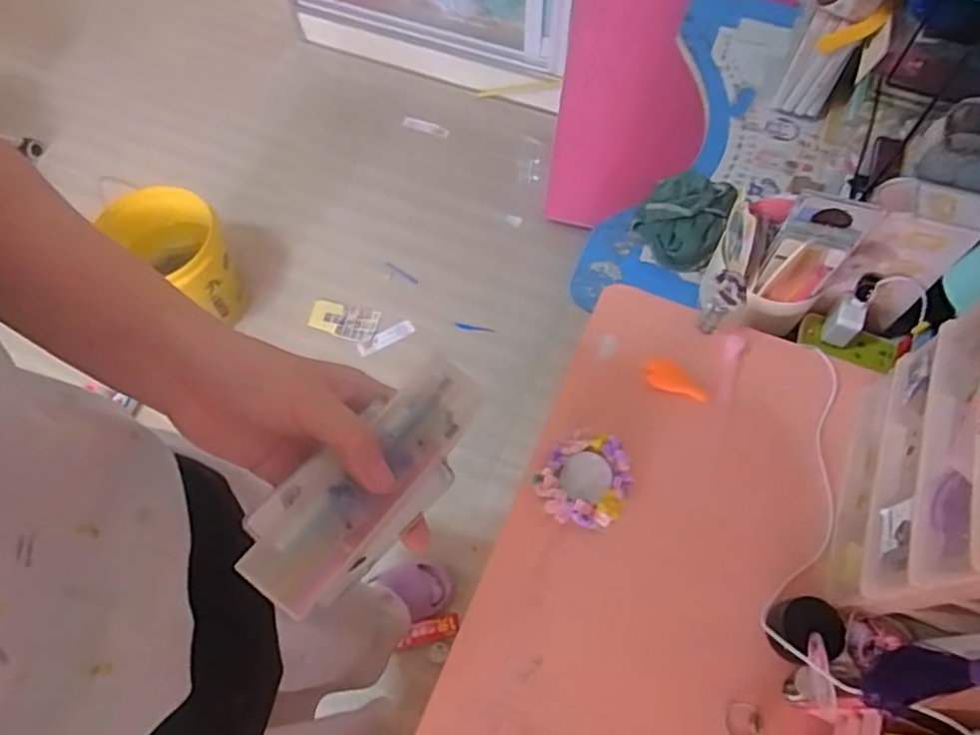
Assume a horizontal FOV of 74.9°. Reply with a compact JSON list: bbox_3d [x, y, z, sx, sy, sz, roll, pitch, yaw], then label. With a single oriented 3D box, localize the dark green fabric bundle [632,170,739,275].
[{"bbox_3d":[0.255,-0.203,0.835,0.106,0.066,0.145,25,66,13],"label":"dark green fabric bundle"}]

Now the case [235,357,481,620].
[{"bbox_3d":[-0.060,0.054,0.316,0.056,0.028,0.135,35,65,17],"label":"case"}]

